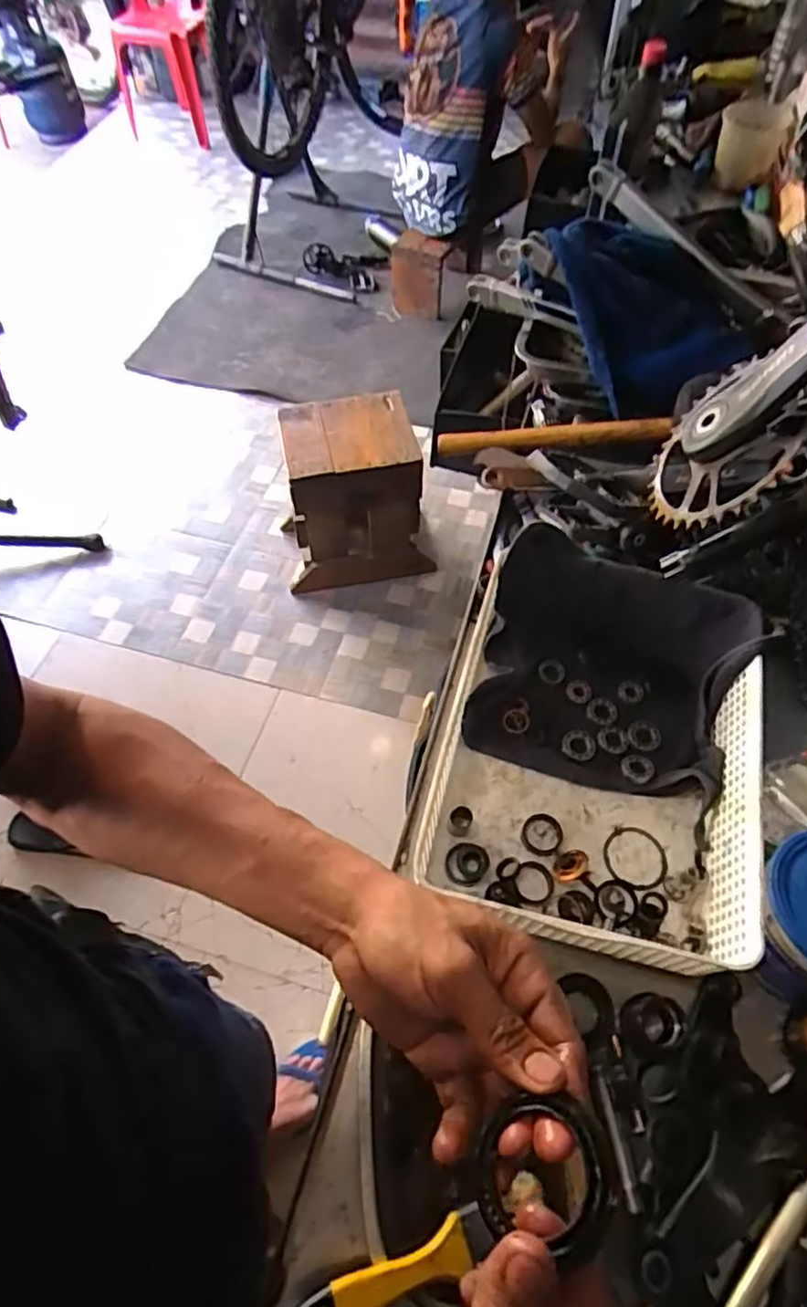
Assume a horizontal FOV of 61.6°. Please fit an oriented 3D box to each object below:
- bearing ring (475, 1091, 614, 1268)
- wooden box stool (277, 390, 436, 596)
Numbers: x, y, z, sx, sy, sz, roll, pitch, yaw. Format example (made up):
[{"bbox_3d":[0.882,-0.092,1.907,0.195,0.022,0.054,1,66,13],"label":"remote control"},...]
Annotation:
[{"bbox_3d":[0.054,0.203,0.269,0.059,0.011,0.049,-11,52,43],"label":"bearing ring"},{"bbox_3d":[-0.128,-0.399,1.729,0.358,0.407,0.250,-9,57,-5],"label":"wooden box stool"}]

